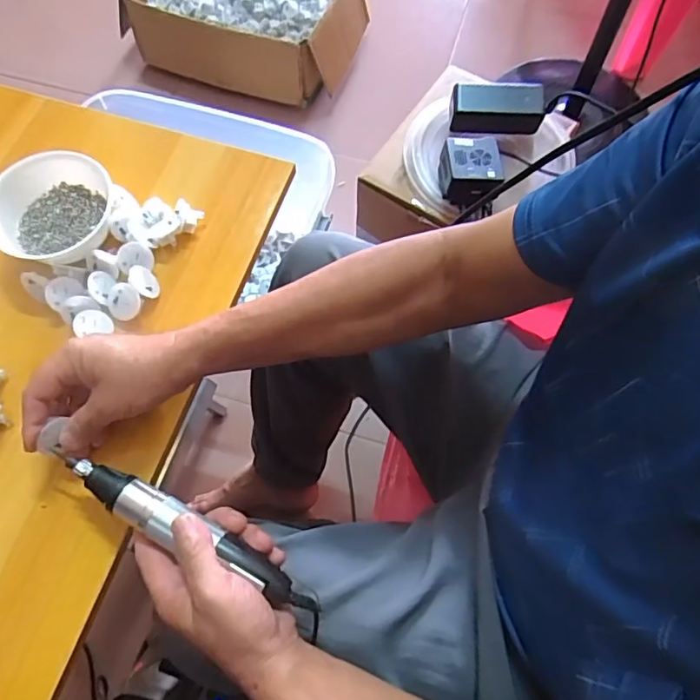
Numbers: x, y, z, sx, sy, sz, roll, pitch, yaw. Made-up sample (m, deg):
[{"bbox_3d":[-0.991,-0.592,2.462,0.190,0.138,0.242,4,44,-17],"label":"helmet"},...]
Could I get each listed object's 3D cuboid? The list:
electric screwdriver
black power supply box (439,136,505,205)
[{"bbox_3d":[-0.127,0.131,0.403,0.227,0.025,0.029,27,70,6],"label":"electric screwdriver"},{"bbox_3d":[0.168,-0.251,0.753,0.075,0.054,0.086,-1,68,-1],"label":"black power supply box"}]

